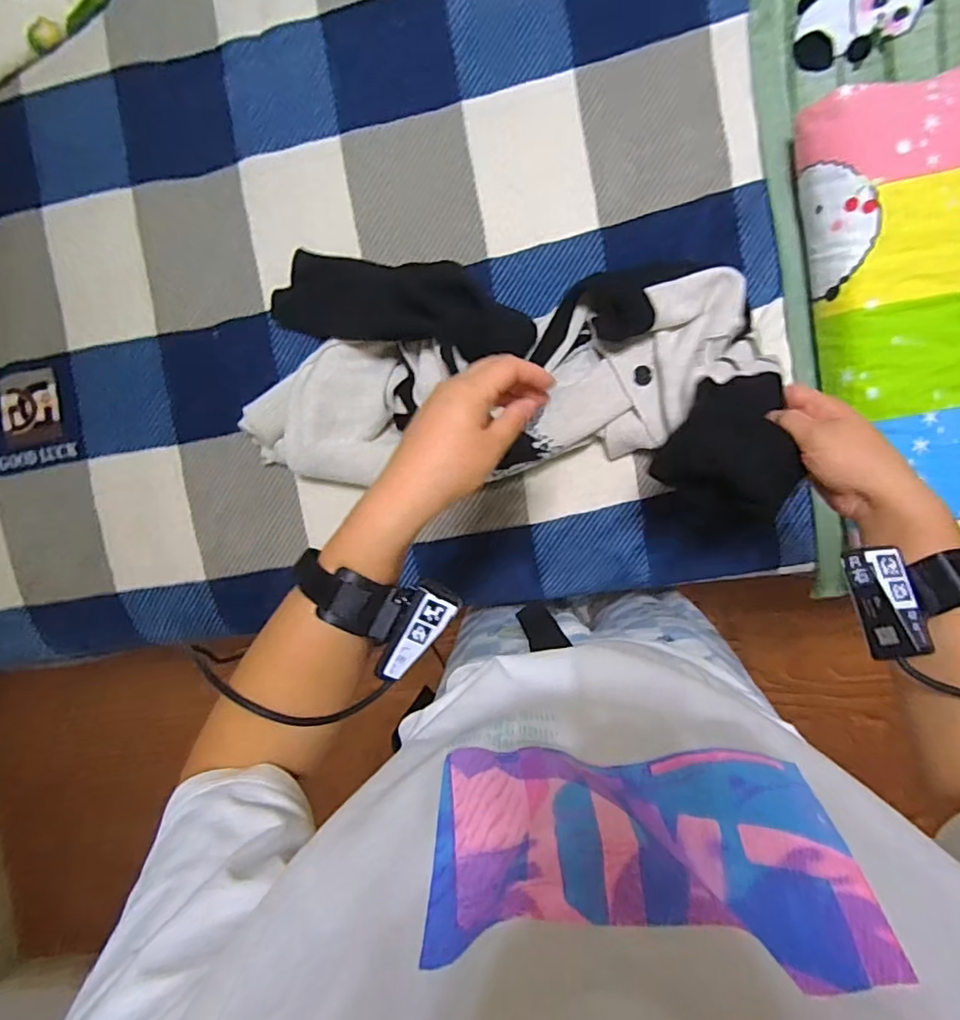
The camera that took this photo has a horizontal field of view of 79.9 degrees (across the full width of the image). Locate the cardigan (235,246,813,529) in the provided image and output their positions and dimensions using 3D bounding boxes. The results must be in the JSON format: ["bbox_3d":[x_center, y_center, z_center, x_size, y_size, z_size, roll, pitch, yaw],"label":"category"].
[{"bbox_3d":[0.039,-0.141,0.622,0.618,0.157,0.257,7,94,7],"label":"cardigan"}]

